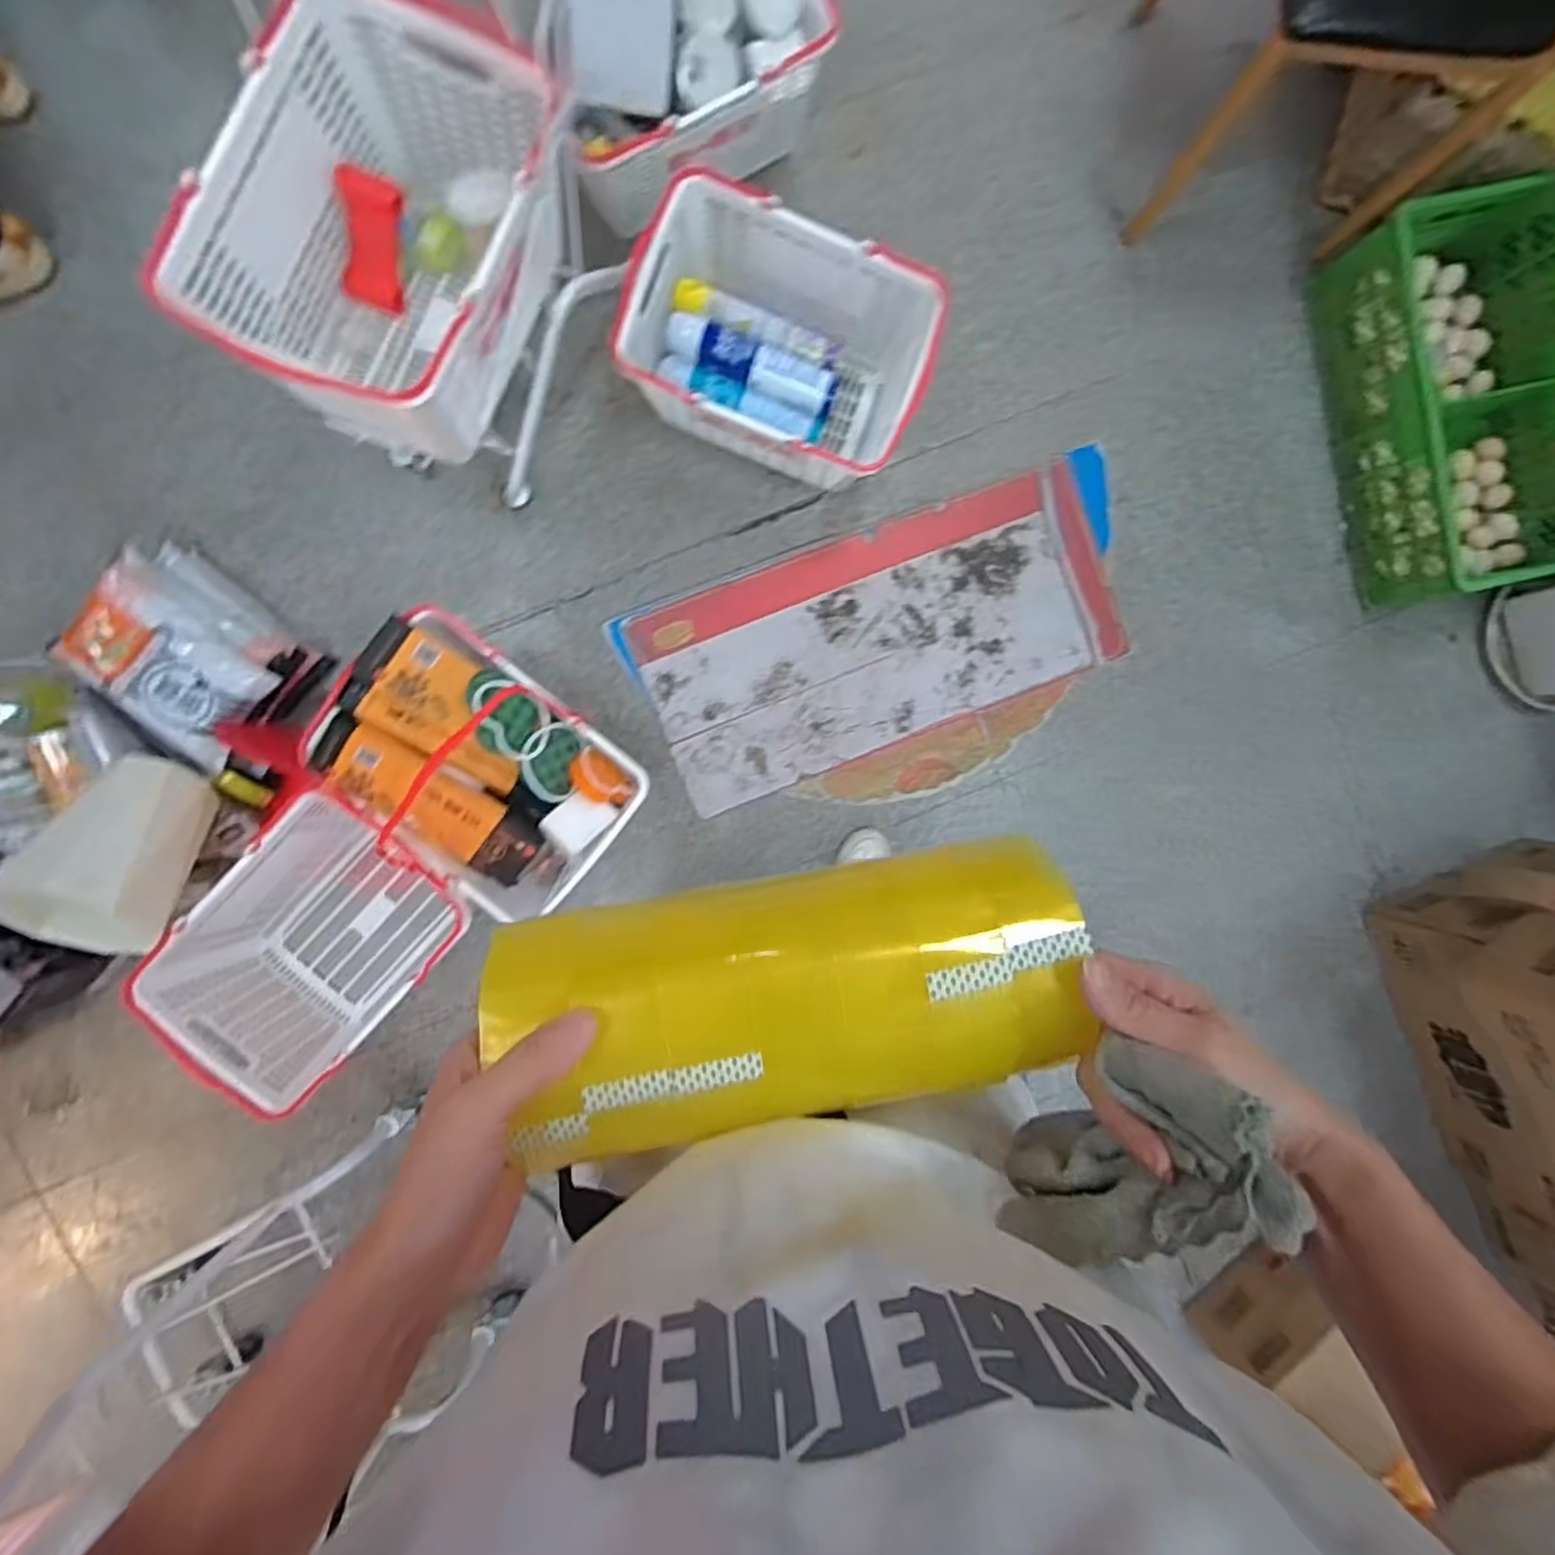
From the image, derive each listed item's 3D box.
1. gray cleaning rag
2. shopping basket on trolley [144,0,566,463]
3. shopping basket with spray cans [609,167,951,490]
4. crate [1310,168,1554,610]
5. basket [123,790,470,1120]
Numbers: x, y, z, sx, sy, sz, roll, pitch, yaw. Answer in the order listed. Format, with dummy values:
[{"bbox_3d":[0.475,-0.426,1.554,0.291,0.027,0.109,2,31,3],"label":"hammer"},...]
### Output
[{"bbox_3d":[0.169,0.184,0.337,0.066,0.103,0.116,21,93,-4],"label":"gray cleaning rag"},{"bbox_3d":[-0.448,-0.649,0.877,0.307,0.254,0.460,27,91,-4],"label":"shopping basket on trolley"},{"bbox_3d":[0.007,-0.687,1.175,0.441,0.266,0.317,23,91,-4],"label":"shopping basket with spray cans"},{"bbox_3d":[1.269,-0.676,1.321,0.345,0.194,0.677,-13,94,-3],"label":"crate"},{"bbox_3d":[-0.724,0.253,1.175,0.309,0.270,0.428,44,90,-4],"label":"basket"}]

